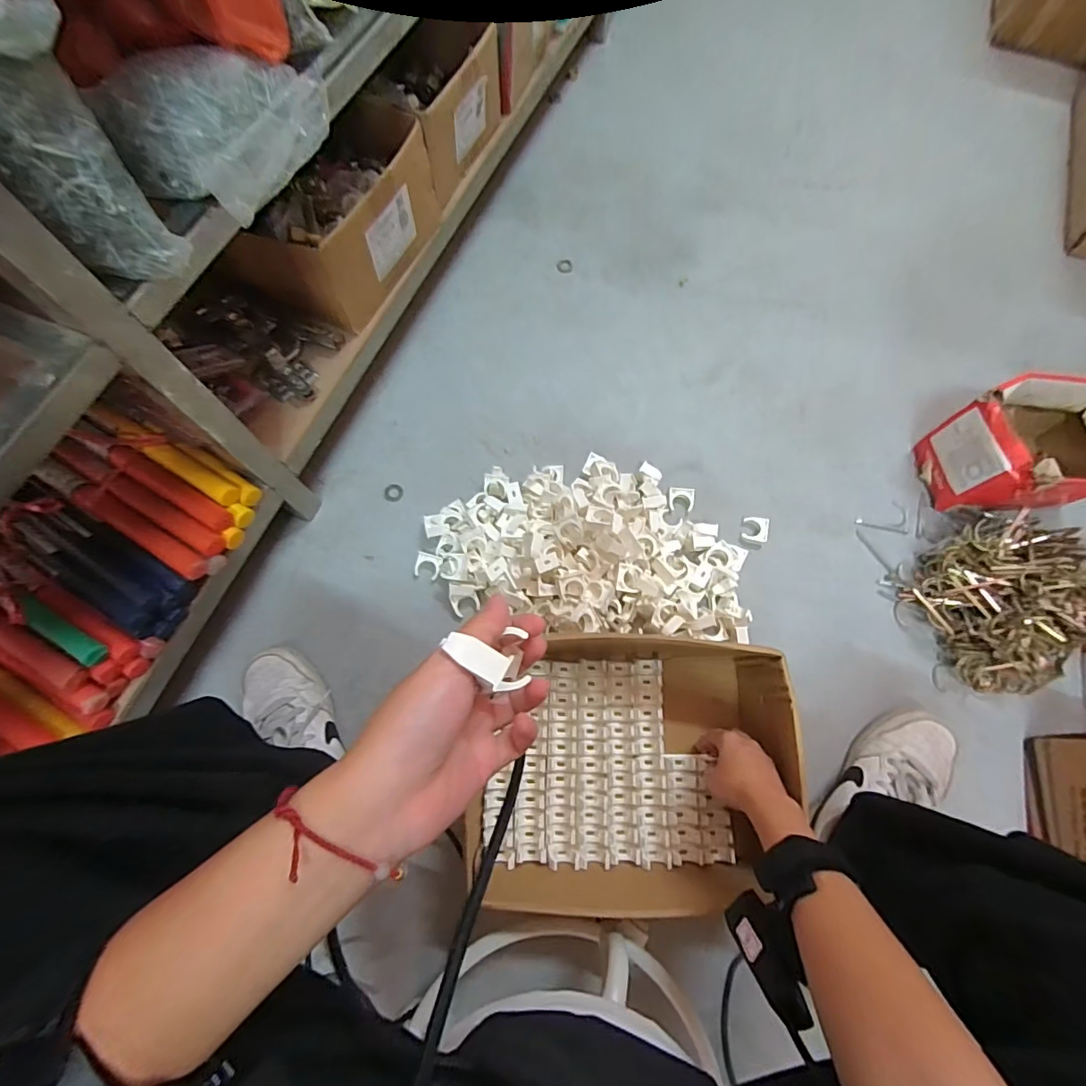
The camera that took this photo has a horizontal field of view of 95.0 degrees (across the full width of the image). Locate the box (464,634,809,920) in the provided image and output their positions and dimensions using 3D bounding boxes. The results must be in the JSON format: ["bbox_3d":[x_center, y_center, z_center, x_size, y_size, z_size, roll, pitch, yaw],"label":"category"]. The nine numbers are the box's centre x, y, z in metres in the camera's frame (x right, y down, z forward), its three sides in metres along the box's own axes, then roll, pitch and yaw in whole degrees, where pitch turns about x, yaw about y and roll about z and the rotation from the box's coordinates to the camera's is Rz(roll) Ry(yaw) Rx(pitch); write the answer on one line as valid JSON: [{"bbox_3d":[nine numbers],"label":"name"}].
[{"bbox_3d":[0.093,0.228,0.512,0.310,0.119,0.263,3,74,1],"label":"box"}]

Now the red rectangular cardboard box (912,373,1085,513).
[{"bbox_3d":[0.619,-0.117,0.635,0.179,0.120,0.152,-12,71,-5],"label":"red rectangular cardboard box"}]

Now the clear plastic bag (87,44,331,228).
[{"bbox_3d":[-0.248,-0.323,0.377,0.108,0.056,0.161,14,71,4],"label":"clear plastic bag"}]

